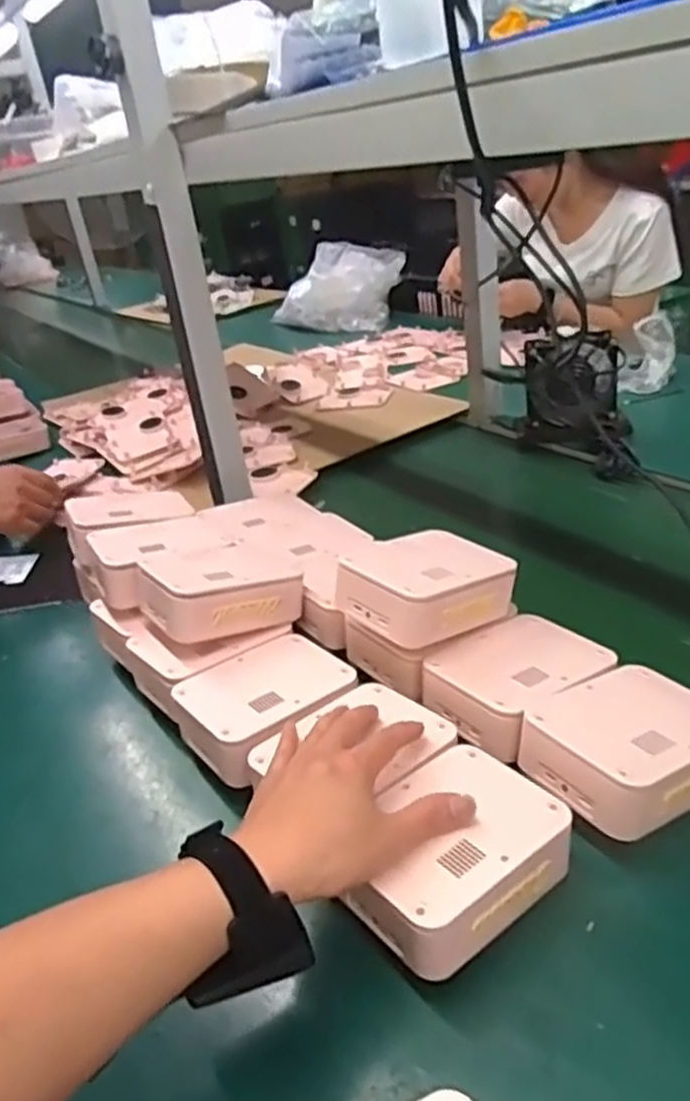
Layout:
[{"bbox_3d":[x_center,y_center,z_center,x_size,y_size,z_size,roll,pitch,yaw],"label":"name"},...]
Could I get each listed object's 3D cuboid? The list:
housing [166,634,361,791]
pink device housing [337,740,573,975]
[{"bbox_3d":[-0.063,0.121,0.632,0.129,0.039,0.109,-30,34,-34],"label":"housing"},{"bbox_3d":[0.066,0.183,0.477,0.130,0.042,0.092,-25,34,-30],"label":"pink device housing"}]

